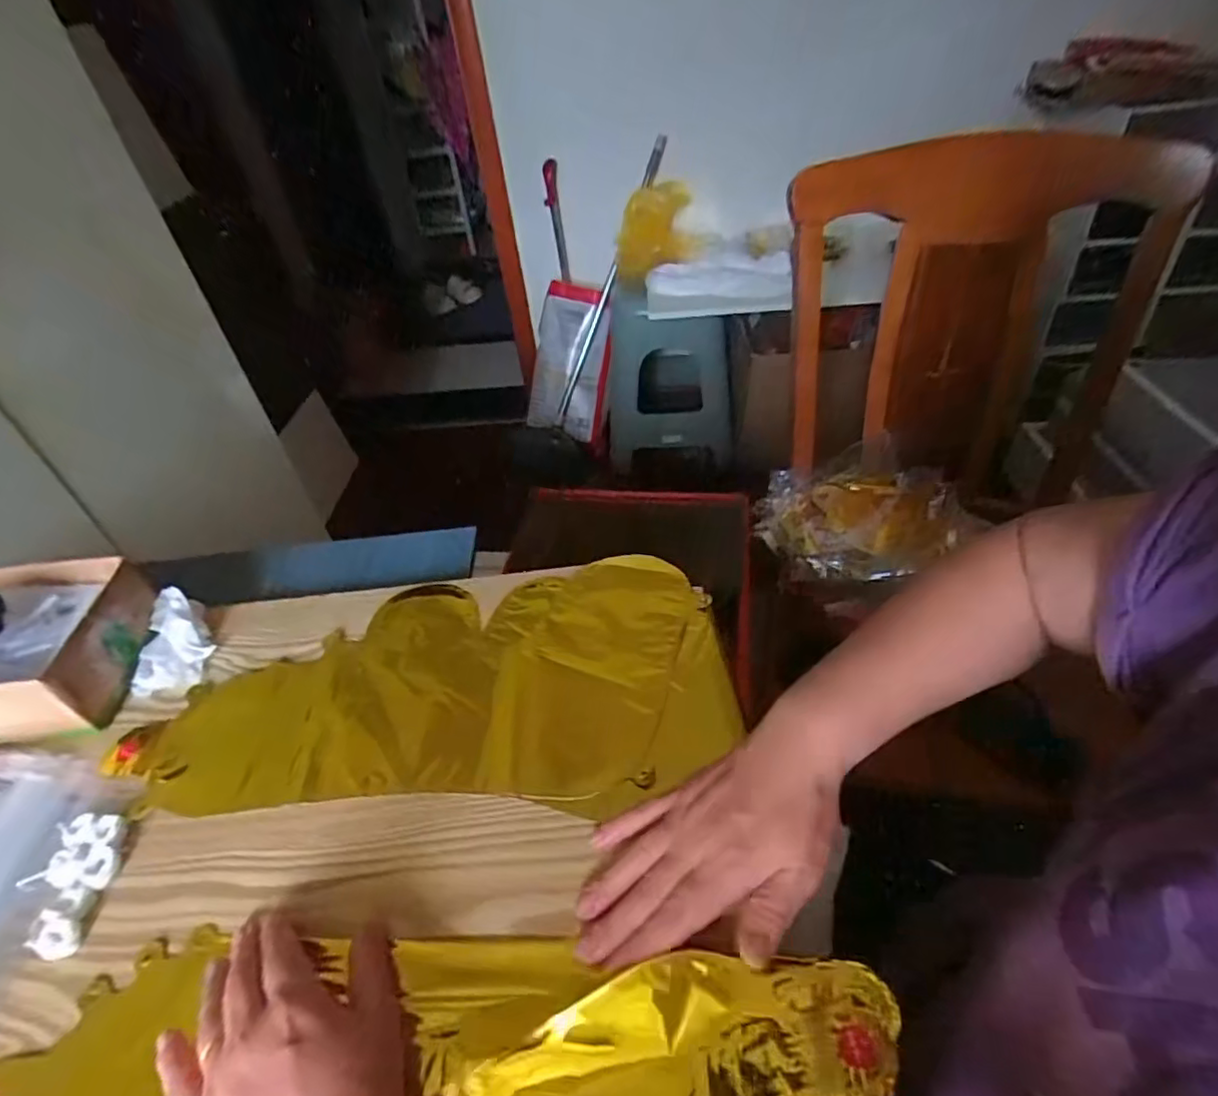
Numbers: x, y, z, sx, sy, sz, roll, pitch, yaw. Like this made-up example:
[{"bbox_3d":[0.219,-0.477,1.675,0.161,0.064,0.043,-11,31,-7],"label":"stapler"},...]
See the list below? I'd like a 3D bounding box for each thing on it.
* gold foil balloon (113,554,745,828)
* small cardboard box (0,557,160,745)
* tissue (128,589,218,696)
[{"bbox_3d":[-0.127,0.100,0.474,0.422,0.010,0.205,-6,42,2],"label":"gold foil balloon"},{"bbox_3d":[-0.475,0.080,0.494,0.192,0.080,0.132,-7,42,1],"label":"small cardboard box"},{"bbox_3d":[-0.357,0.074,0.522,0.055,0.033,0.084,-7,42,1],"label":"tissue"}]

